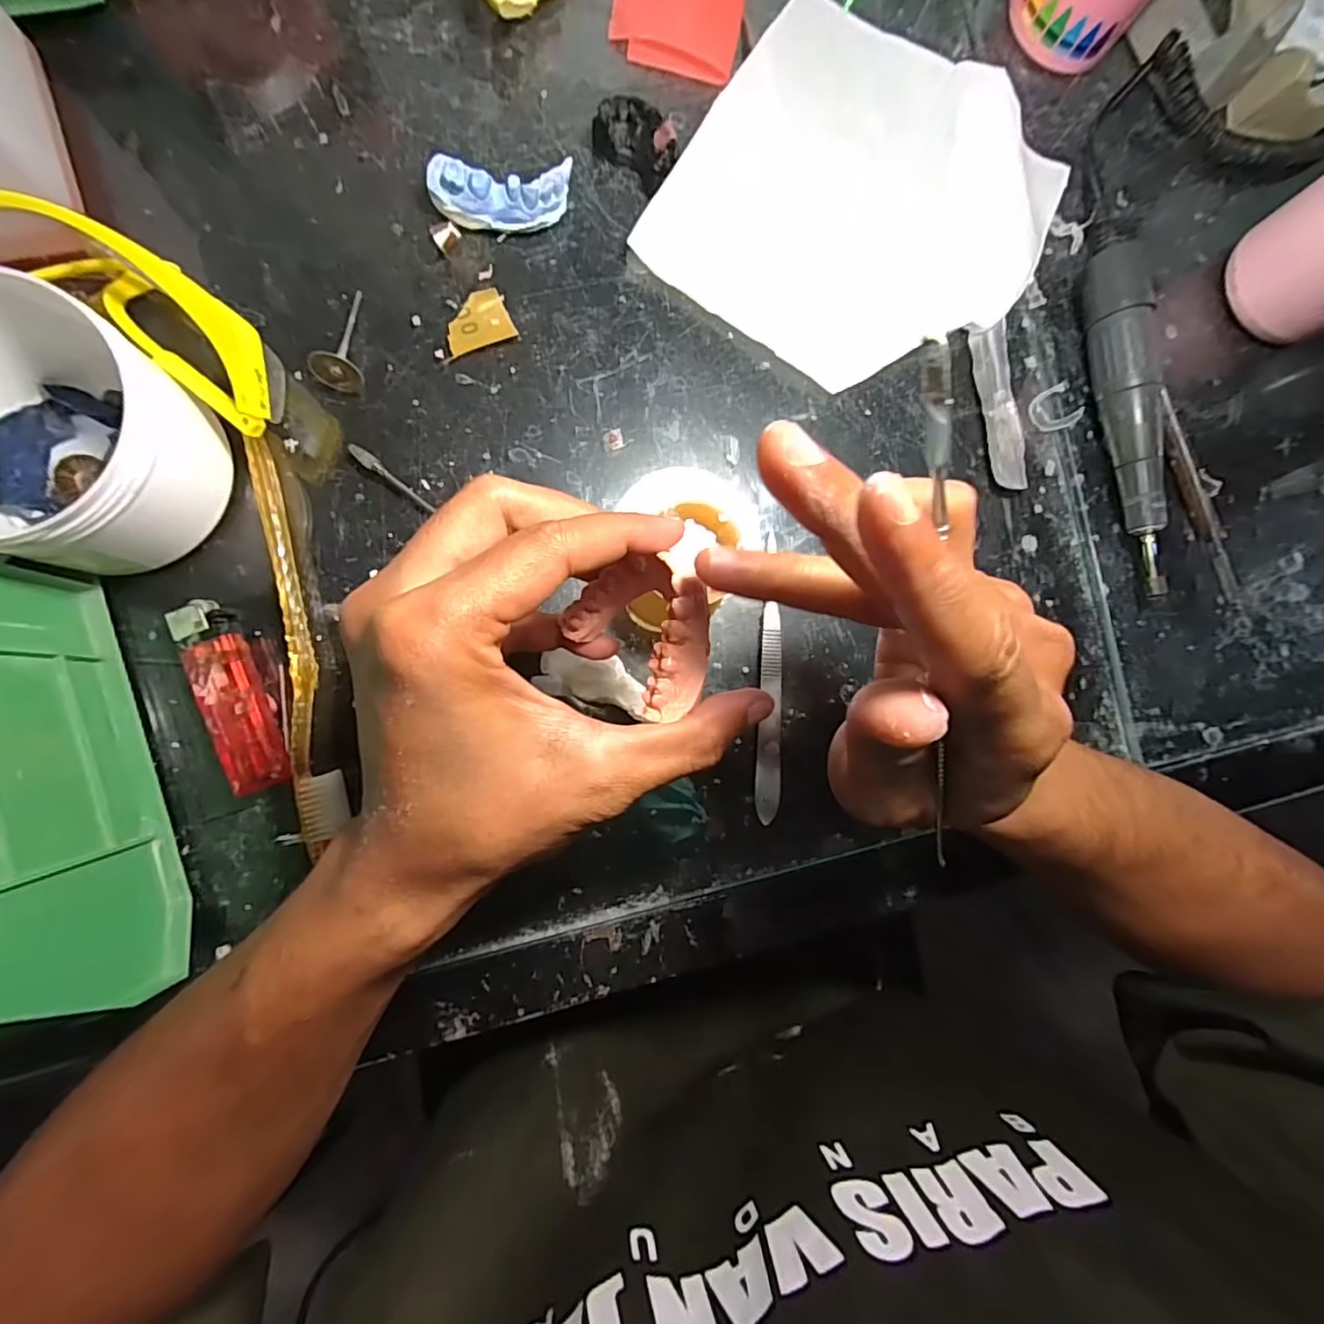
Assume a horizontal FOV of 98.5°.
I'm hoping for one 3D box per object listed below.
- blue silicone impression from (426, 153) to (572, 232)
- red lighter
[{"bbox_3d":[-0.074,-0.215,0.265,0.062,0.022,0.022,-4,88,-8],"label":"blue silicone impression"},{"bbox_3d":[-0.179,0.014,0.240,0.023,0.016,0.081,-21,90,-8],"label":"red lighter"}]

